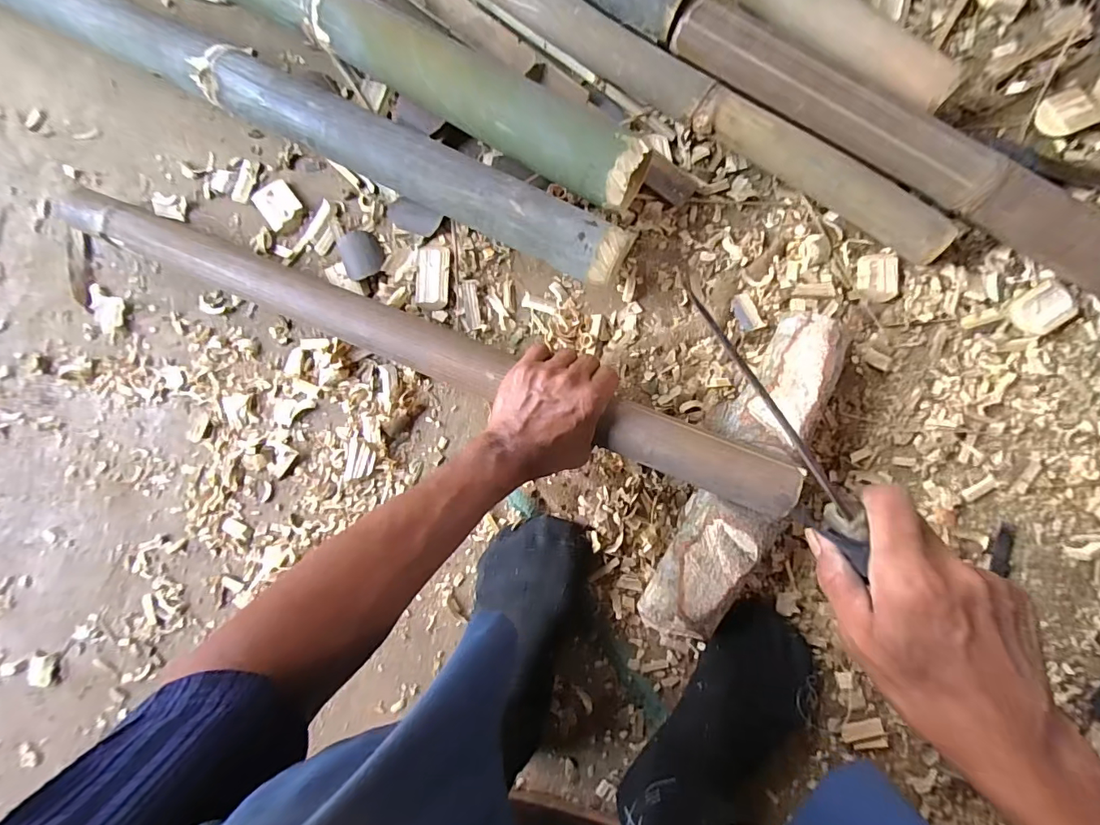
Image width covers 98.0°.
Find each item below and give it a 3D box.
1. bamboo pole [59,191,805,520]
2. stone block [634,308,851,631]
[{"bbox_3d":[-0.147,-0.078,0.478,0.783,0.041,0.057,23,88,9],"label":"bamboo pole"},{"bbox_3d":[0.188,0.063,0.467,0.091,0.058,0.324,22,88,6],"label":"stone block"}]

